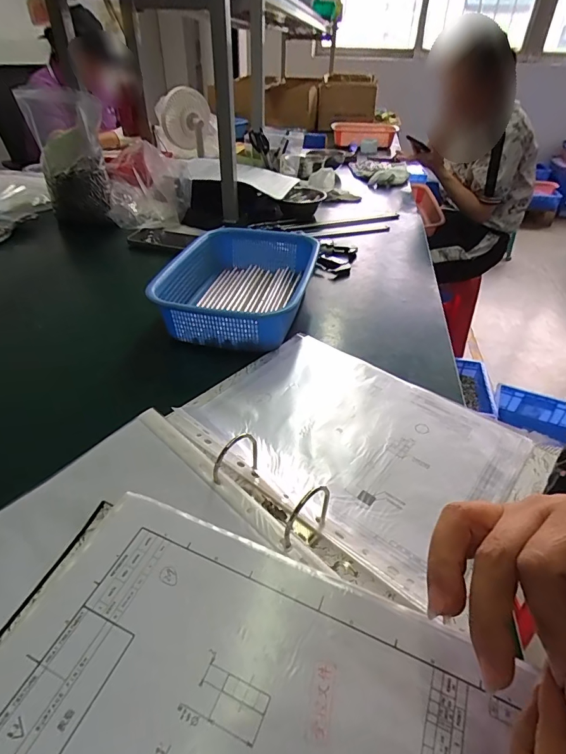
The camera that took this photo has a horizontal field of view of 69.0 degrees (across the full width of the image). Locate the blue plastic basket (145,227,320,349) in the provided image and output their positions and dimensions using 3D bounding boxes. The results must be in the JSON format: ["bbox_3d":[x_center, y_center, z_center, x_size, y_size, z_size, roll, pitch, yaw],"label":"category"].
[{"bbox_3d":[-0.065,-0.143,0.634,0.209,0.076,0.278,8,39,9],"label":"blue plastic basket"}]

